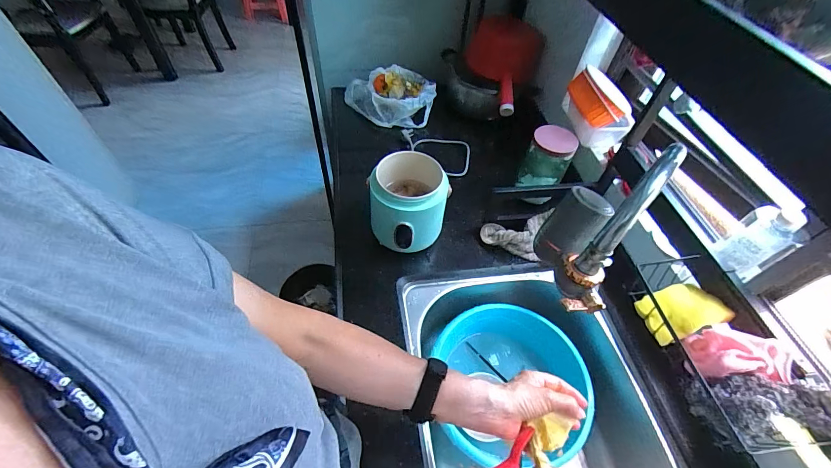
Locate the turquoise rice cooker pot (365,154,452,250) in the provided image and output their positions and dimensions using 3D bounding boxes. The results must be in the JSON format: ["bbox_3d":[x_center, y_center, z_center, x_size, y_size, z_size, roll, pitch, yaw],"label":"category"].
[{"bbox_3d":[-0.019,-0.052,0.736,0.144,0.174,0.148,2,52,-3],"label":"turquoise rice cooker pot"}]

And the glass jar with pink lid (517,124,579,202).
[{"bbox_3d":[0.287,-0.150,0.803,0.094,0.168,0.079,25,55,15],"label":"glass jar with pink lid"}]

